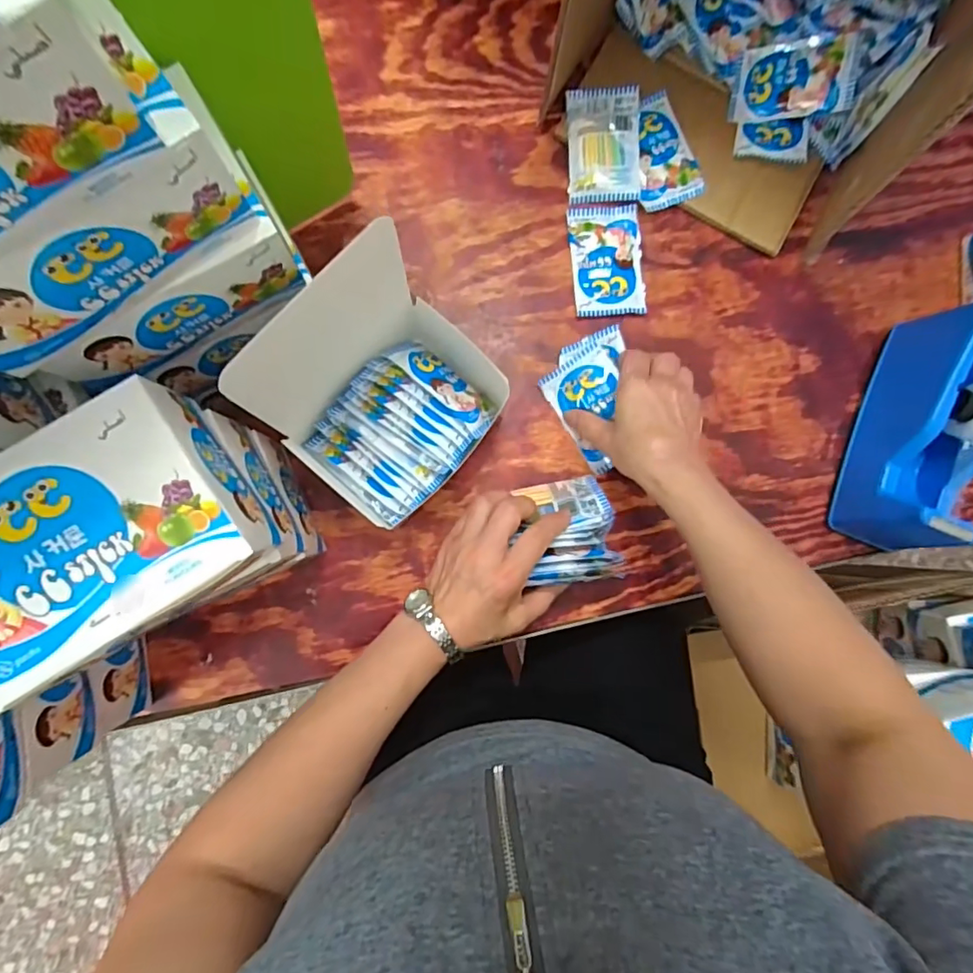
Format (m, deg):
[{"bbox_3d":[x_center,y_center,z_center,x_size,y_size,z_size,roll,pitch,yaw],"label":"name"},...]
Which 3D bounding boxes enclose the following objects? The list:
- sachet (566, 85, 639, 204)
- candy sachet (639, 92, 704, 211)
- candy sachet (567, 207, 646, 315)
[{"bbox_3d":[0.111,-0.322,0.517,0.066,0.018,0.102,-2,85,-4],"label":"sachet"},{"bbox_3d":[0.163,-0.318,0.521,0.062,0.013,0.103,-20,87,-5],"label":"candy sachet"},{"bbox_3d":[0.113,-0.212,0.515,0.065,0.009,0.105,-3,86,-4],"label":"candy sachet"}]

